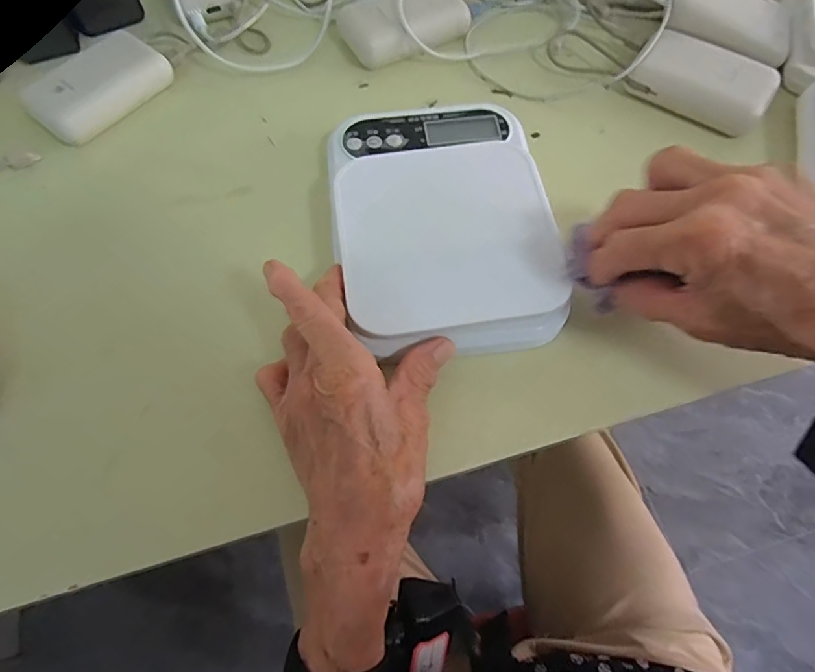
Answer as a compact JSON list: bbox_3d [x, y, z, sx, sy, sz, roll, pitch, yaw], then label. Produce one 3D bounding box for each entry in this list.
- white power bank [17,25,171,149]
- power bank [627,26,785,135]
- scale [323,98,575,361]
[{"bbox_3d":[-0.236,-0.194,0.382,0.052,0.025,0.101,36,71,15],"label":"white power bank"},{"bbox_3d":[0.229,-0.197,0.386,0.096,0.026,0.061,29,69,13],"label":"power bank"},{"bbox_3d":[0.020,-0.086,0.331,0.138,0.031,0.197,-7,66,-2],"label":"scale"}]

